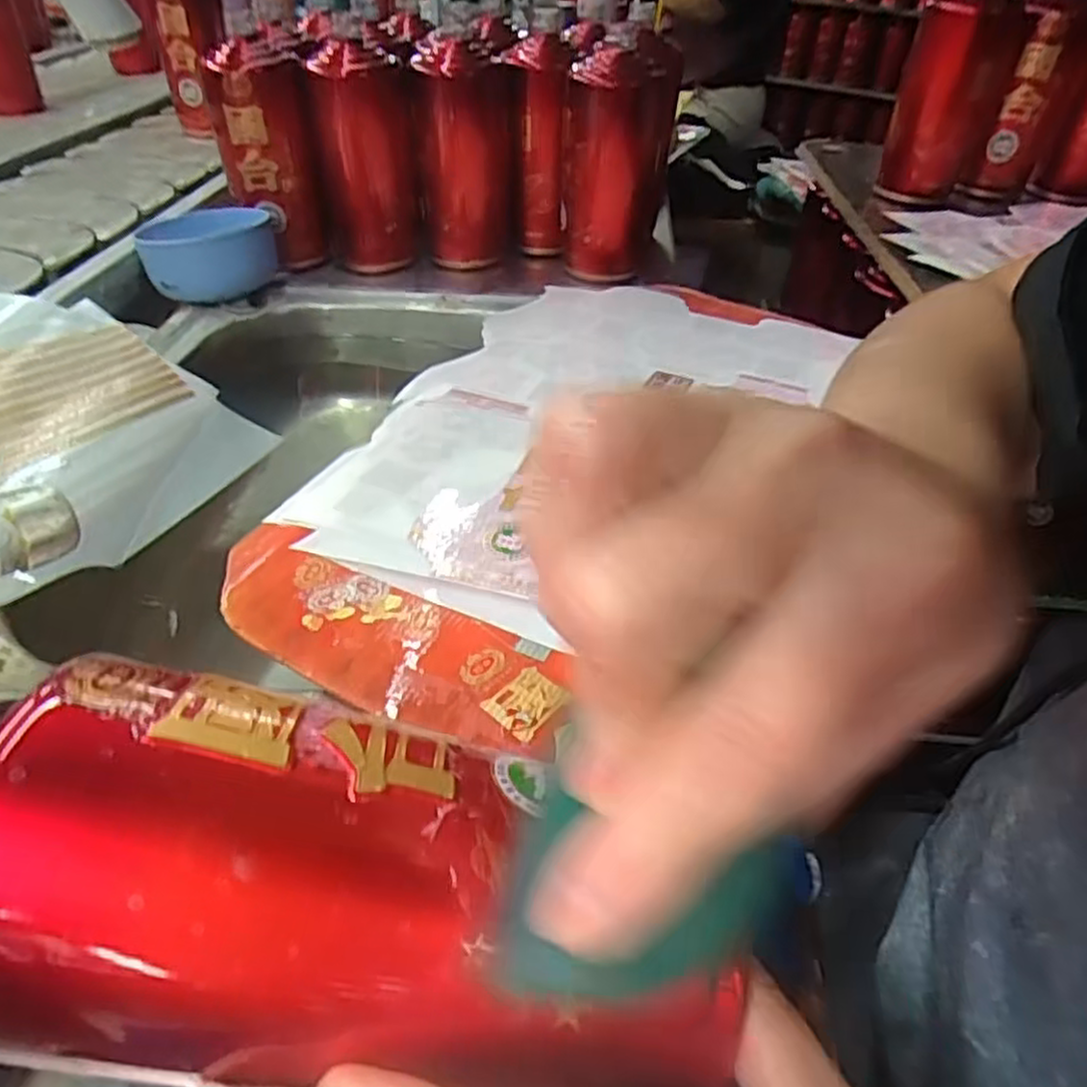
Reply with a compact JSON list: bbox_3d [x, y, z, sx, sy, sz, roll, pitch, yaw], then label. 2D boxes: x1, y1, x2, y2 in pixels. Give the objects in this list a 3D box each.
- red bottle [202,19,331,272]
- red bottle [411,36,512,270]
[{"bbox_3d":[-0.237,-0.327,0.644,0.077,0.172,0.072,-12,43,-19],"label":"red bottle"},{"bbox_3d":[-0.071,-0.350,0.686,0.084,0.177,0.072,2,40,-4],"label":"red bottle"}]

